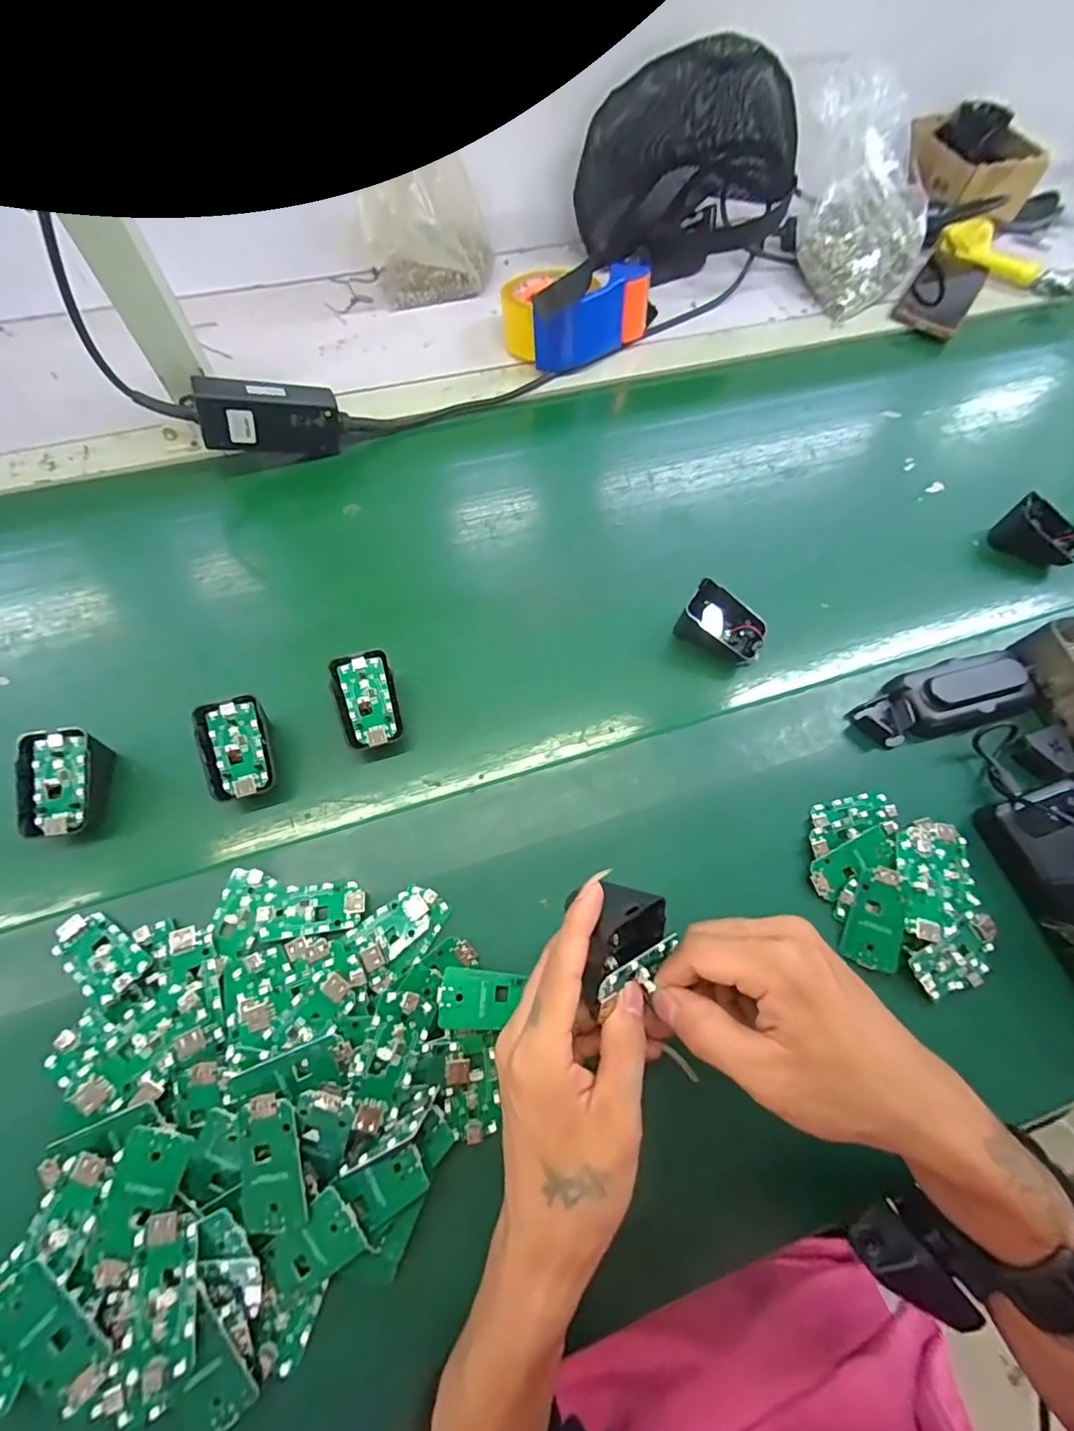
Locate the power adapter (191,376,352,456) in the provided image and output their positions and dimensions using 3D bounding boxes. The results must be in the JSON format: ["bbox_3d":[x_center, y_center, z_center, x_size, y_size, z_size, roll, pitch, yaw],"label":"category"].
[{"bbox_3d":[-0.239,-0.269,0.476,0.118,0.049,0.030,-11,64,-25],"label":"power adapter"}]

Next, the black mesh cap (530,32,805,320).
[{"bbox_3d":[0.164,-0.640,0.614,0.227,0.175,0.144,-13,66,-8],"label":"black mesh cap"}]

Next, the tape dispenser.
[{"bbox_3d":[0.042,-0.447,0.569,0.161,0.080,0.099,-30,69,-15],"label":"tape dispenser"}]

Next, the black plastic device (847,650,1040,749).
[{"bbox_3d":[0.317,-0.013,0.405,0.141,0.028,0.051,-14,65,-9],"label":"black plastic device"}]

